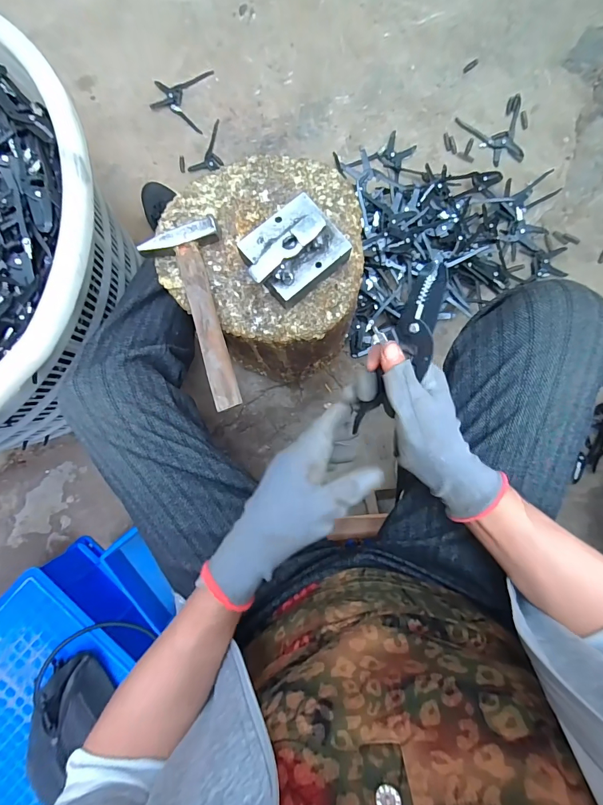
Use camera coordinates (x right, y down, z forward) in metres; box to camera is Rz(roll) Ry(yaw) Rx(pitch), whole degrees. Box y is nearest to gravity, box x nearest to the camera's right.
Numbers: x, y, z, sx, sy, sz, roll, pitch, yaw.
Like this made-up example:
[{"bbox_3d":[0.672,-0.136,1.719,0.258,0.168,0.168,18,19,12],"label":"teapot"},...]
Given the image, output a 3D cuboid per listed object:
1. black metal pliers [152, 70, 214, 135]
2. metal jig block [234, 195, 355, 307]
[{"bbox_3d":[-0.260,-0.652,0.792,0.118,0.007,0.130,12,87,4],"label":"black metal pliers"},{"bbox_3d":[-0.009,-0.160,0.394,0.098,0.055,0.081,-40,85,0],"label":"metal jig block"}]

